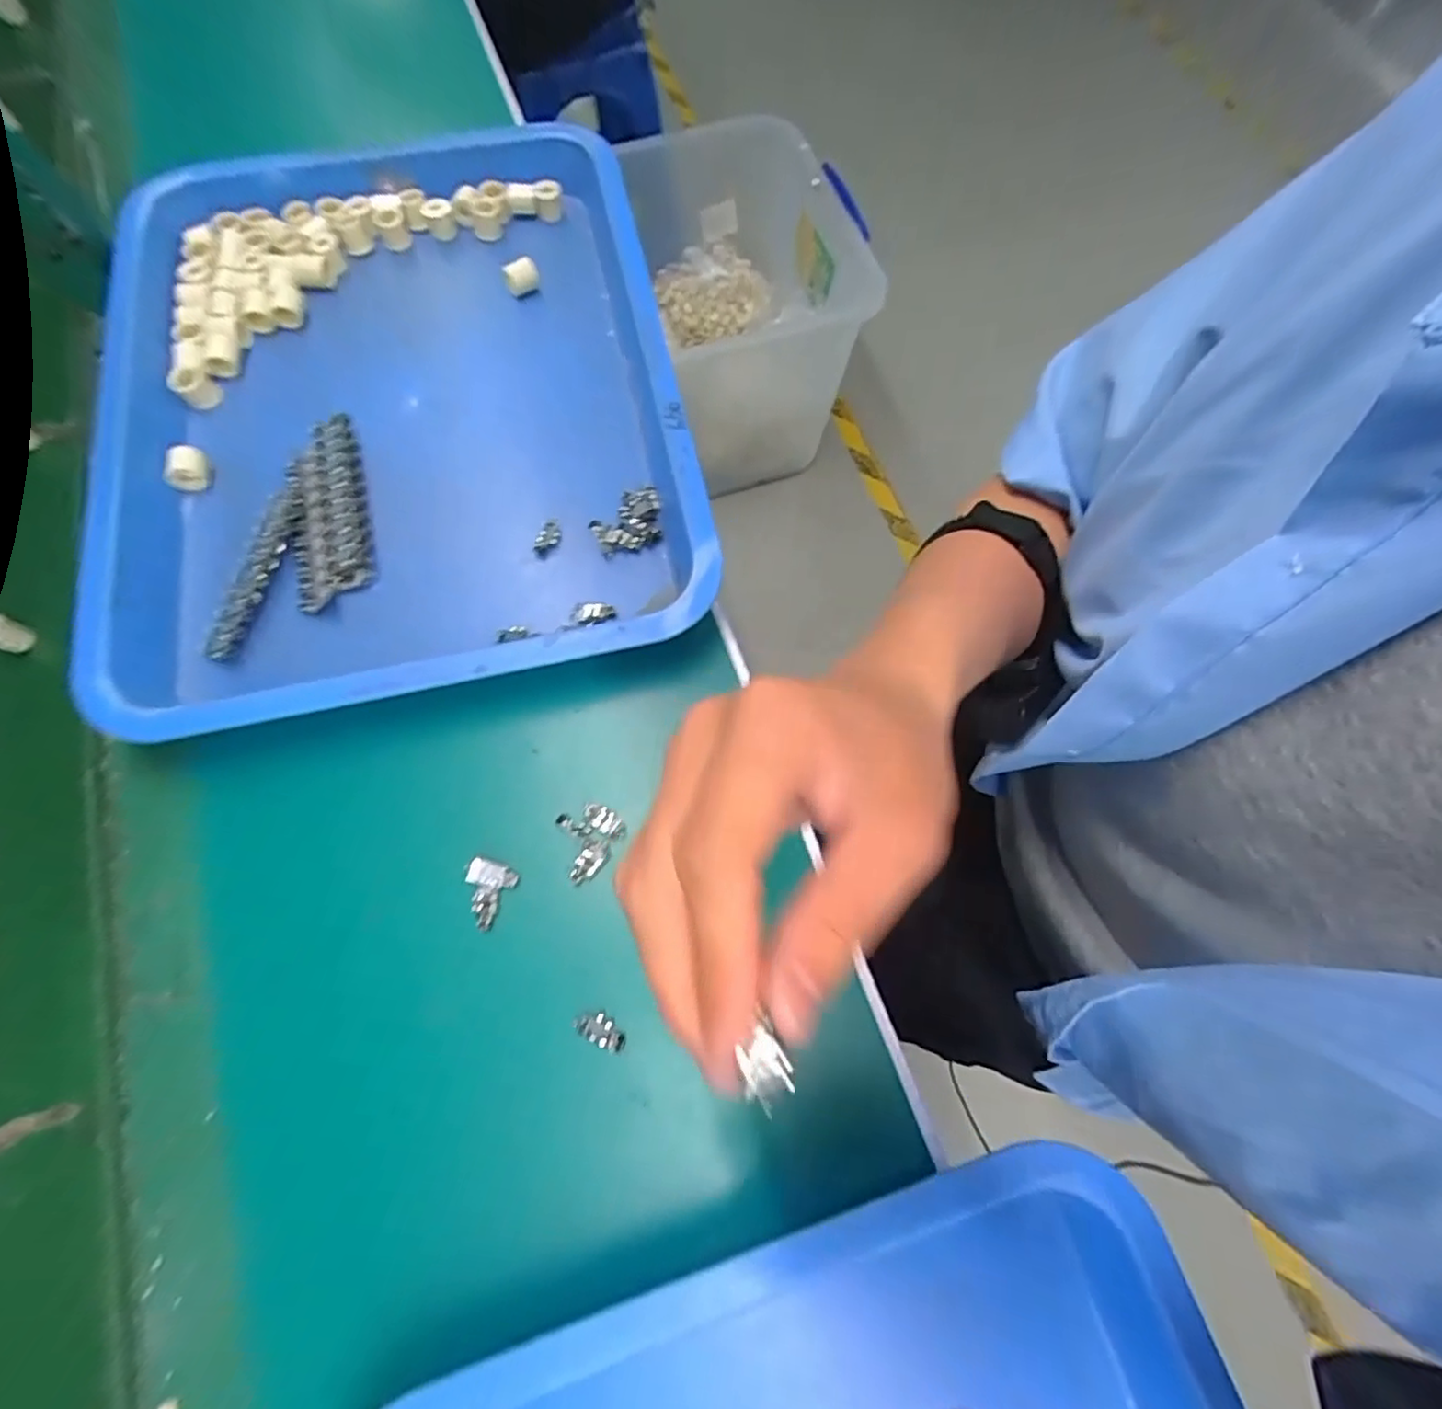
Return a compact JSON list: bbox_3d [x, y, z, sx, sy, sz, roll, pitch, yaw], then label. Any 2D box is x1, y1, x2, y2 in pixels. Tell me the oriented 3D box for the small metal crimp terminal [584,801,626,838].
[{"bbox_3d":[-0.063,0.063,0.341,0.024,0.005,0.012,27,72,9],"label":"small metal crimp terminal"}]

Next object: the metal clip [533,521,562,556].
[{"bbox_3d":[-0.107,-0.102,0.389,0.014,0.005,0.023,16,71,5],"label":"metal clip"}]

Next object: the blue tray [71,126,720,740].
[{"bbox_3d":[-0.212,-0.203,0.422,0.357,0.057,0.446,-11,71,-4],"label":"blue tray"}]

